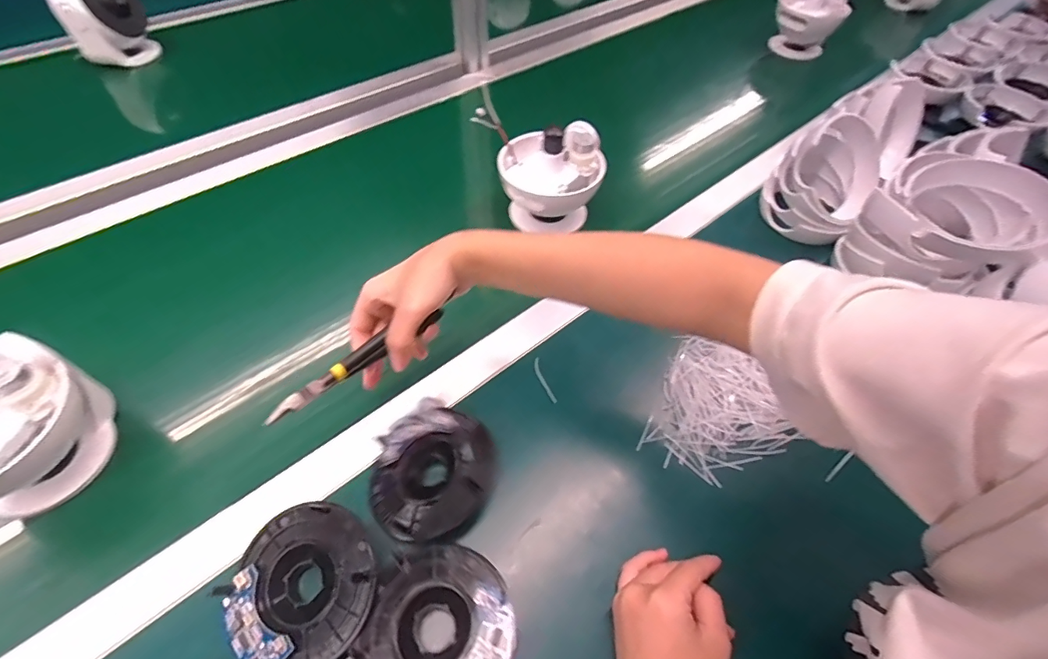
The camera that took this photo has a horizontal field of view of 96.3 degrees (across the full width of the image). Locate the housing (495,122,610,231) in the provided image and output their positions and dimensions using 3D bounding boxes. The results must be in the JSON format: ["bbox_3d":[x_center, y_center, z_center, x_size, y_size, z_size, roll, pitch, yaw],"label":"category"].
[{"bbox_3d":[0.031,-0.171,0.541,0.117,0.111,0.109,14,54,8],"label":"housing"}]

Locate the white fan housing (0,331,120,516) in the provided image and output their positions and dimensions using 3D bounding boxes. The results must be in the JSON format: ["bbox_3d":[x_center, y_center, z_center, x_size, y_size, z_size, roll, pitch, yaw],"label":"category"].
[{"bbox_3d":[-0.391,0.075,0.344,0.093,0.115,0.114,9,54,4],"label":"white fan housing"}]

